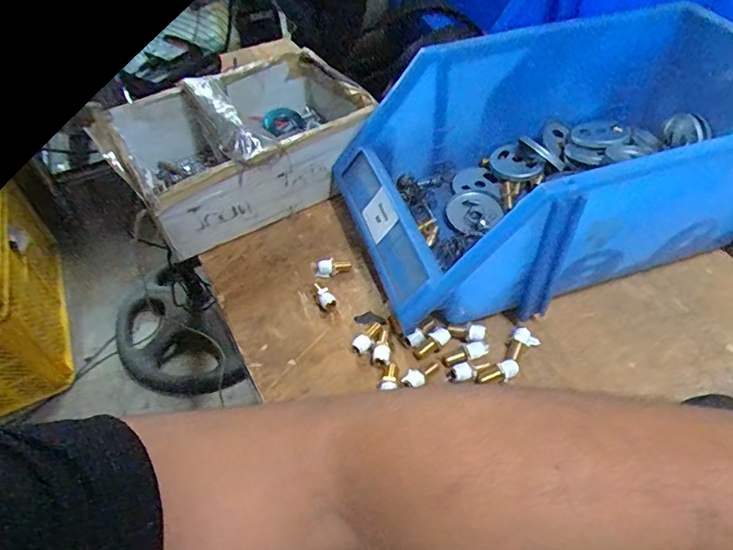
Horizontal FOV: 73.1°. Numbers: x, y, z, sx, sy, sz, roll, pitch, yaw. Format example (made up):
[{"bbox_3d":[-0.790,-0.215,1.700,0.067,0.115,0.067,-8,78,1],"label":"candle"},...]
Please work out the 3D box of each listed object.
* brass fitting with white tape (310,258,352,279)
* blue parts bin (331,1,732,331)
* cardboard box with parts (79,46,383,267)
[{"bbox_3d":[-0.030,-0.006,0.411,0.033,0.015,0.016,-1,49,2],"label":"brass fitting with white tape"},{"bbox_3d":[0.154,-0.087,0.395,0.326,0.131,0.191,-13,49,-8],"label":"blue parts bin"},{"bbox_3d":[-0.116,-0.124,0.467,0.226,0.095,0.159,-25,52,-17],"label":"cardboard box with parts"}]

